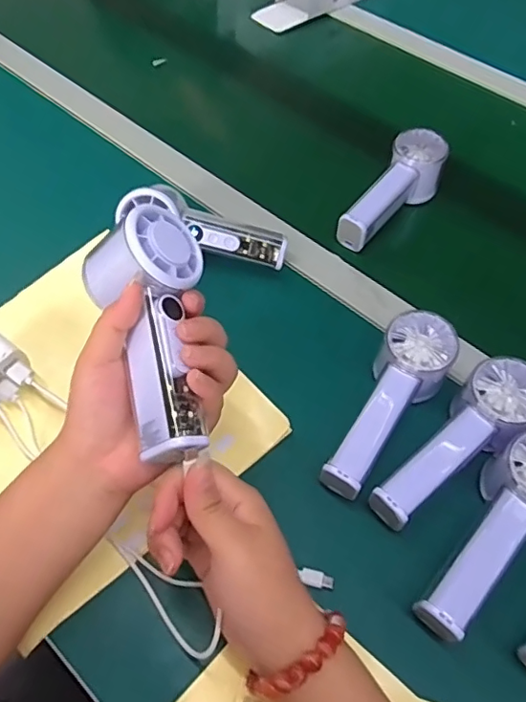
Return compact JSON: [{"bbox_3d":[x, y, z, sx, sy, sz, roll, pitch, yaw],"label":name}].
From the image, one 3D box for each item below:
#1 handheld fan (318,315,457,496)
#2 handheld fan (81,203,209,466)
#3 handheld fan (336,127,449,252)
[{"bbox_3d":[0.098,0.043,0.423,0.054,0.053,0.156,29,72,15],"label":"handheld fan"},{"bbox_3d":[-0.067,-0.011,0.324,0.069,0.043,0.152,-9,72,-10],"label":"handheld fan"},{"bbox_3d":[0.135,-0.163,0.558,0.054,0.063,0.147,32,60,17],"label":"handheld fan"}]

